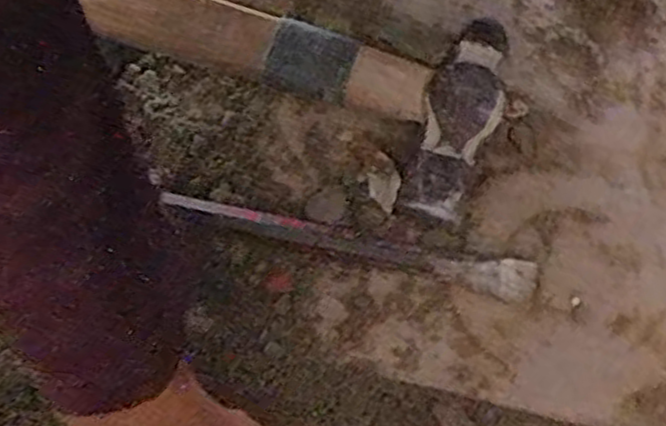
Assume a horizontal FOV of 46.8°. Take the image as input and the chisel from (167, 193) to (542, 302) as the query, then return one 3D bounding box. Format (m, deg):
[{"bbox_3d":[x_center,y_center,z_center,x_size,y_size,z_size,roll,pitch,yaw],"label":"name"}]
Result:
[{"bbox_3d":[0.010,0.018,0.394,0.184,0.013,0.020,11,73,3],"label":"chisel"}]

